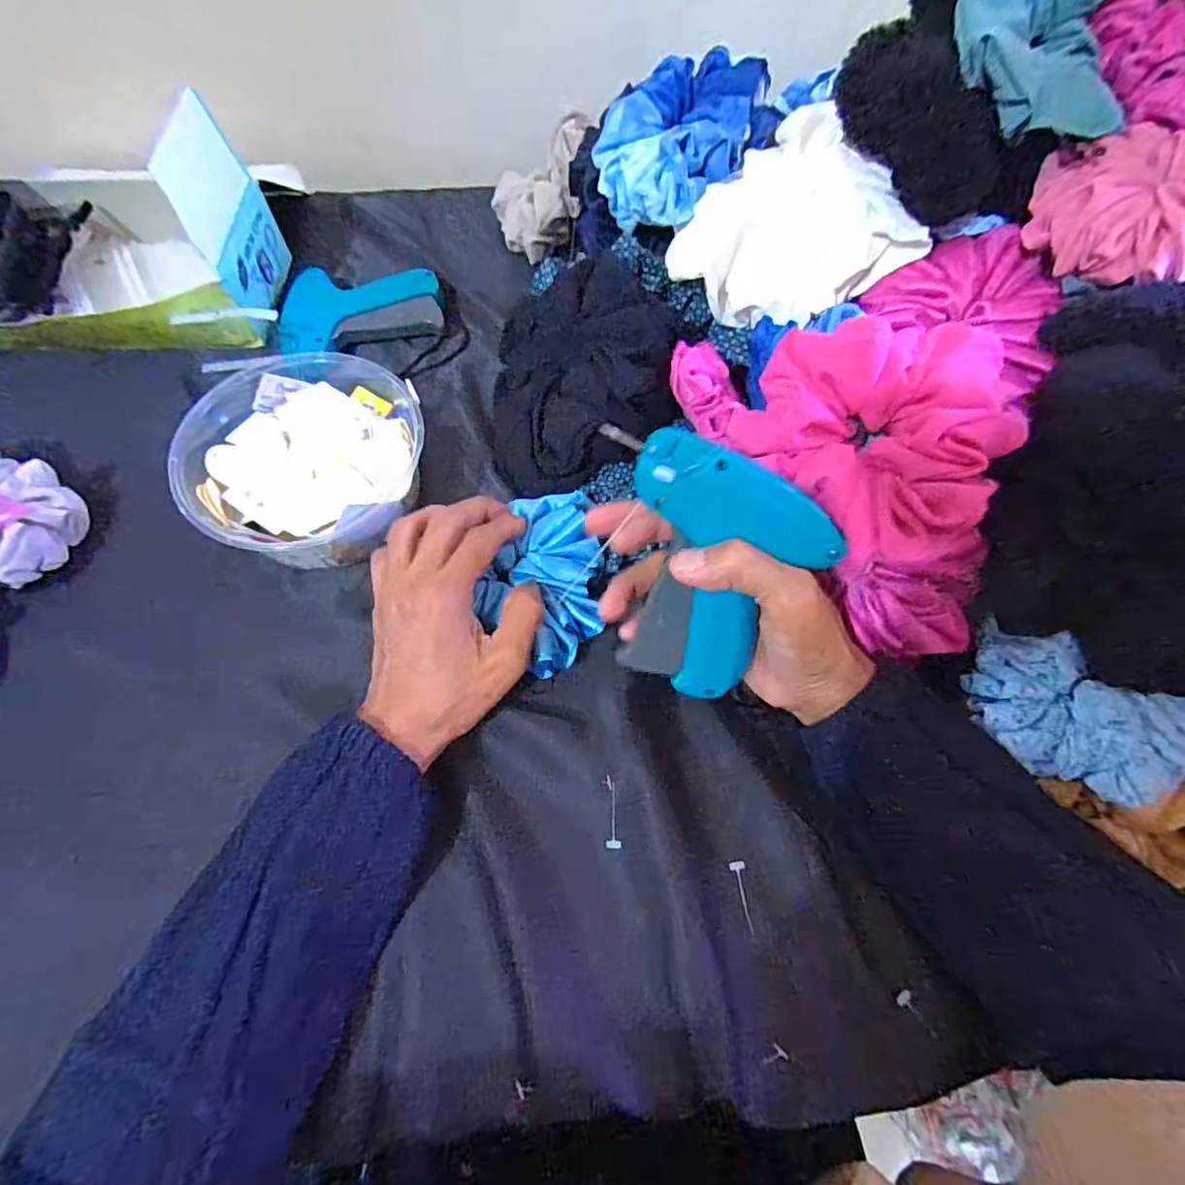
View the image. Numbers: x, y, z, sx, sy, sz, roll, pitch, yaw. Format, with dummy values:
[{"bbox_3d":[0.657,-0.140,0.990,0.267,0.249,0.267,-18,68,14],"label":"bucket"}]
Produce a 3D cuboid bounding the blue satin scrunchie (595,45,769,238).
[{"bbox_3d":[0.053,-0.289,0.375,0.103,0.050,0.106,14,87,19],"label":"blue satin scrunchie"}]

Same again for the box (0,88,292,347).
[{"bbox_3d":[-0.367,-0.256,0.418,0.240,0.107,0.141,-3,66,-3],"label":"box"}]

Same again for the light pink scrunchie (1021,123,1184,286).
[{"bbox_3d":[0.268,-0.185,0.277,0.094,0.042,0.073,23,66,8],"label":"light pink scrunchie"}]

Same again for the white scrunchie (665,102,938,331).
[{"bbox_3d":[0.114,-0.212,0.349,0.105,0.063,0.119,-28,69,-13],"label":"white scrunchie"}]

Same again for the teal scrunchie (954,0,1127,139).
[{"bbox_3d":[0.214,-0.274,0.281,0.078,0.038,0.106,0,90,-3],"label":"teal scrunchie"}]

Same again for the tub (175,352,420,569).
[{"bbox_3d":[-0.179,-0.084,0.372,0.135,0.051,0.136,1,66,-1],"label":"tub"}]

